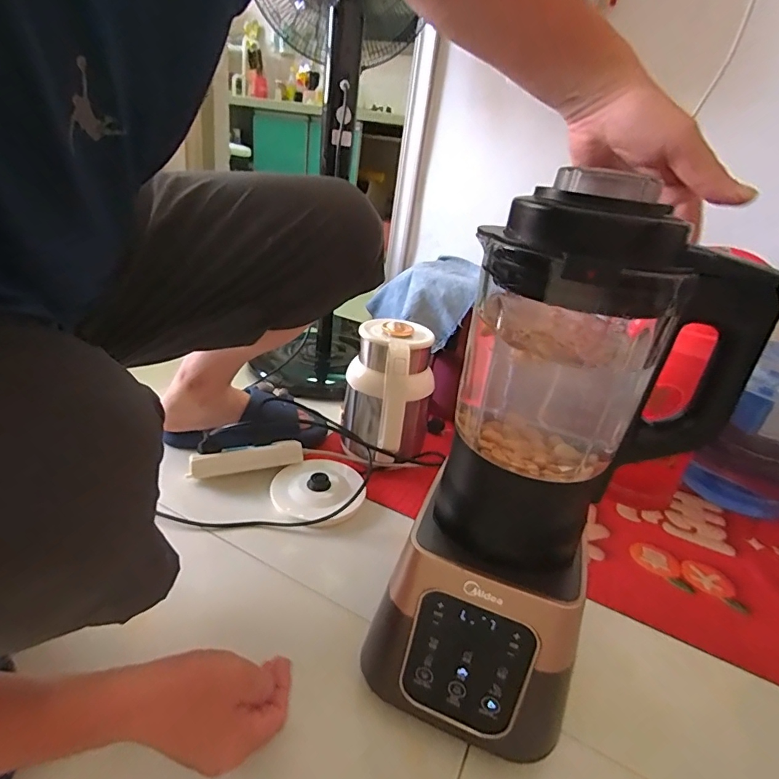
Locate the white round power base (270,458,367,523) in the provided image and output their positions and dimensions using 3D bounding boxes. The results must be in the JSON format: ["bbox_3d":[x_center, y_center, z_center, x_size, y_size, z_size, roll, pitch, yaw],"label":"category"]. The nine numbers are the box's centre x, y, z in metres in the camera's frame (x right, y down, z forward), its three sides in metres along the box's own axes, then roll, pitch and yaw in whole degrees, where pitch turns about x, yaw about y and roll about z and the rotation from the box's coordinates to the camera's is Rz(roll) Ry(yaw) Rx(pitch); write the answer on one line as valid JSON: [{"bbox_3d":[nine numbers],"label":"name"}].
[{"bbox_3d":[-0.113,0.151,0.733,0.142,0.034,0.128,1,29,-9],"label":"white round power base"}]

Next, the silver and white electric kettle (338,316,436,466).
[{"bbox_3d":[-0.003,0.028,0.774,0.144,0.230,0.154,8,26,-3],"label":"silver and white electric kettle"}]

